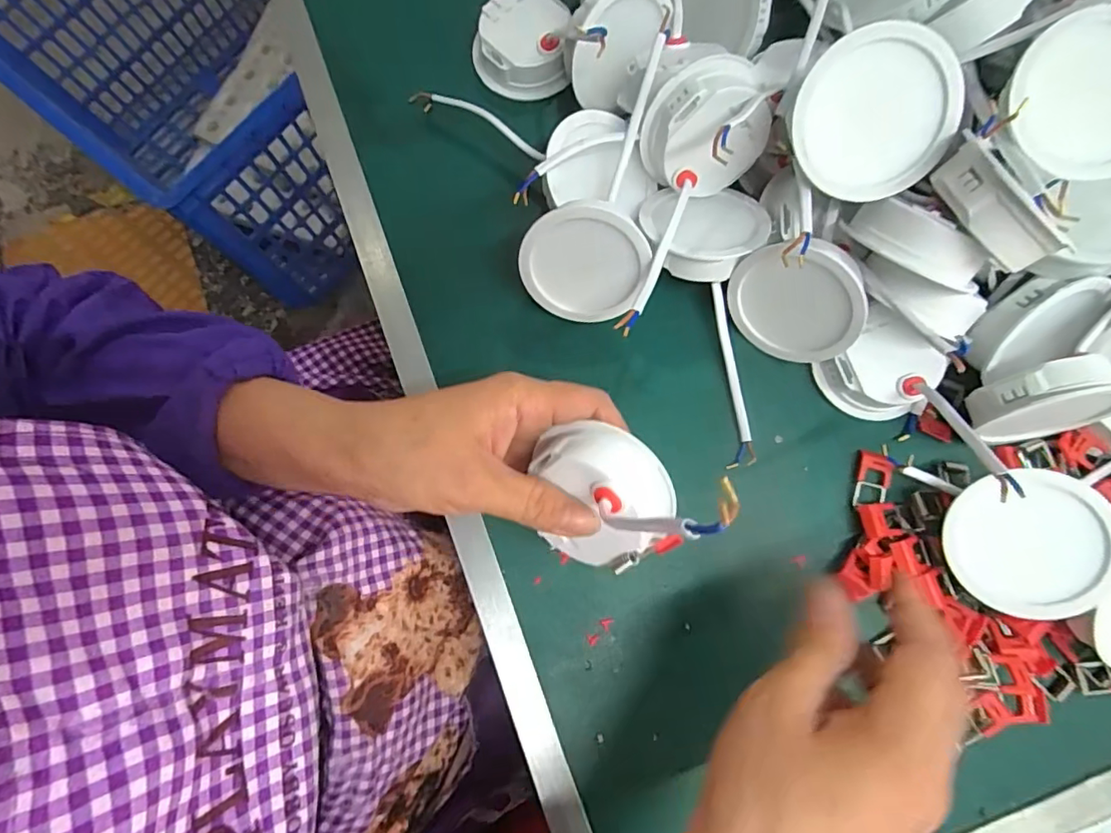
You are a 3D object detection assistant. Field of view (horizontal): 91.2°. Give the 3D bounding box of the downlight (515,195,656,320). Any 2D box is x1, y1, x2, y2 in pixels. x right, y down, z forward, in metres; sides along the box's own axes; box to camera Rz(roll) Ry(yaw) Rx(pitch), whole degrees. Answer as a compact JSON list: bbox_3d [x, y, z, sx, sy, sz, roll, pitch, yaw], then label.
[{"bbox_3d":[0.016,-0.090,0.305,0.068,0.070,0.025,10,48,-4],"label":"downlight"}]

